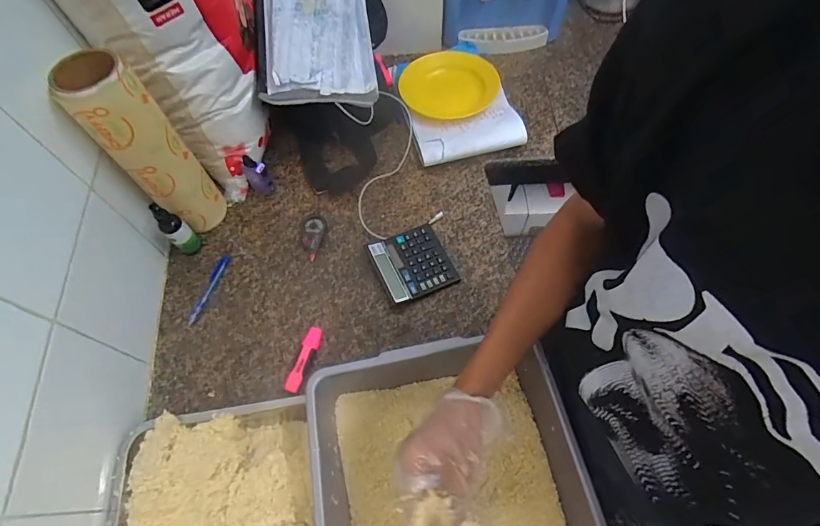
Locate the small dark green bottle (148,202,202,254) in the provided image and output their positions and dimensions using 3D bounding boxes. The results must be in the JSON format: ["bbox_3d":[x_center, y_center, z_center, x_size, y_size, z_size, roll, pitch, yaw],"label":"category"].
[{"bbox_3d":[-0.398,-0.058,0.709,0.030,0.115,0.036,28,65,39],"label":"small dark green bottle"}]

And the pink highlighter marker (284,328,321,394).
[{"bbox_3d":[-0.164,0.149,0.655,0.024,0.023,0.104,13,63,9],"label":"pink highlighter marker"}]

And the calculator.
[{"bbox_3d":[0.004,0.000,0.727,0.120,0.023,0.123,-21,63,-9],"label":"calculator"}]

